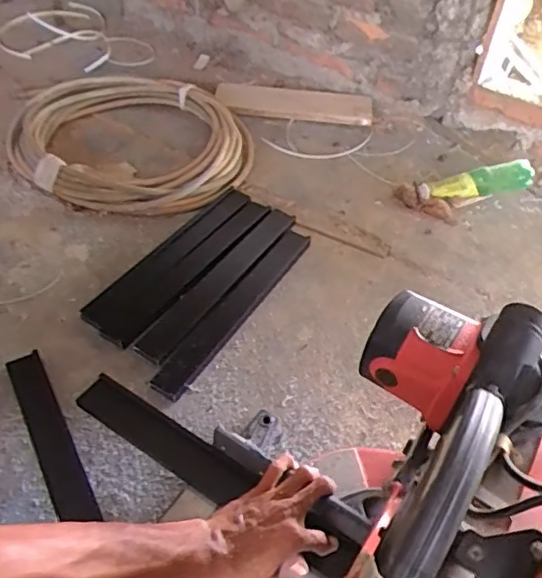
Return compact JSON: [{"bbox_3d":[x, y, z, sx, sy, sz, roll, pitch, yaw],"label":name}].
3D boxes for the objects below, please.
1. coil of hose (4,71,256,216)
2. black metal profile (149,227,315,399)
[{"bbox_3d":[-0.277,-0.309,1.178,0.487,0.091,0.402,10,47,6],"label":"coil of hose"},{"bbox_3d":[-0.052,0.027,0.918,0.057,0.021,0.384,25,50,19],"label":"black metal profile"}]

